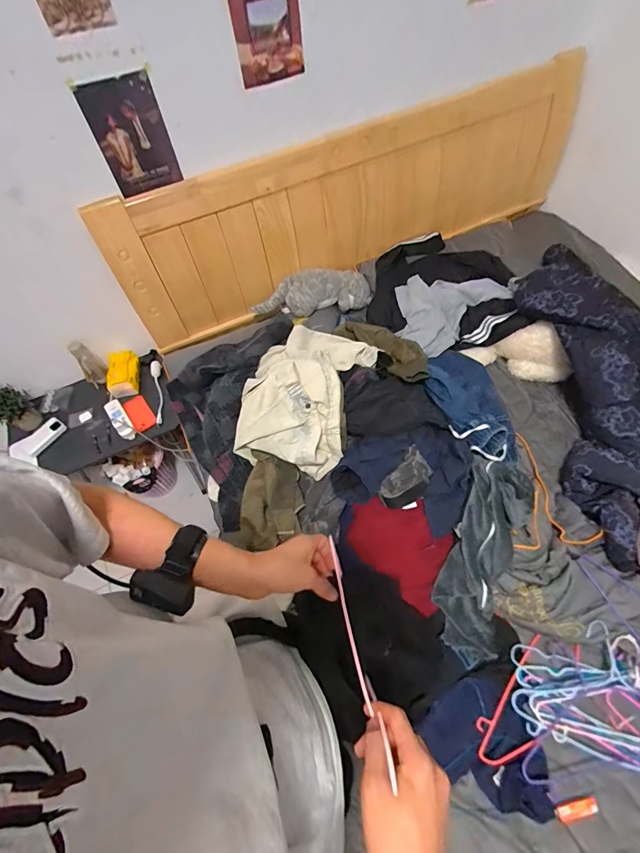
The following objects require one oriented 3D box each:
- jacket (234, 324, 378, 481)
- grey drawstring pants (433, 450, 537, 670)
[{"bbox_3d":[-0.048,-0.108,1.117,0.303,0.190,0.470,17,62,15],"label":"jacket"},{"bbox_3d":[0.409,0.295,0.928,0.170,0.107,0.488,20,63,16],"label":"grey drawstring pants"}]

